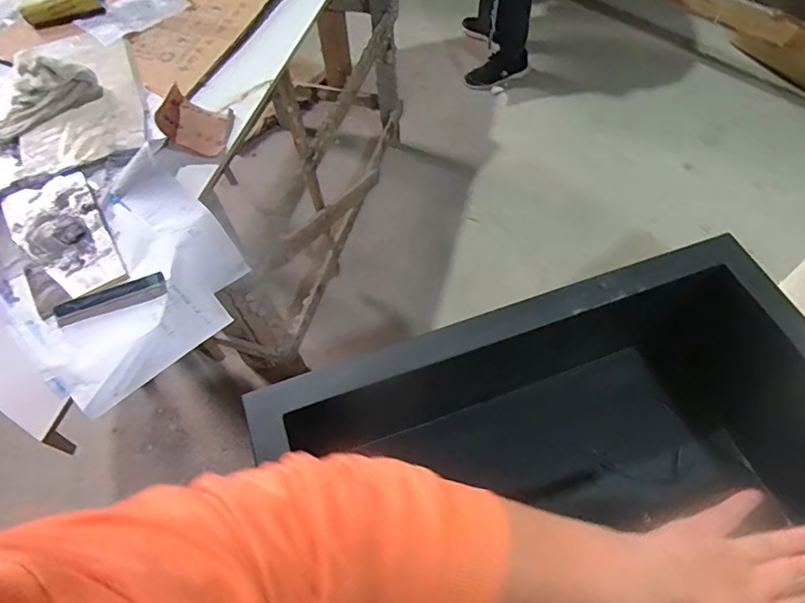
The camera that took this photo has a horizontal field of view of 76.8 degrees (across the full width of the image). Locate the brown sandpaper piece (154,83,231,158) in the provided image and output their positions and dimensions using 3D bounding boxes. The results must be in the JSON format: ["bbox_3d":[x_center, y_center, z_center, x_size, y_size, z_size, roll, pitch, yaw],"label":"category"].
[{"bbox_3d":[-0.329,-0.289,0.819,0.081,0.077,0.109,9,61,8],"label":"brown sandpaper piece"}]

